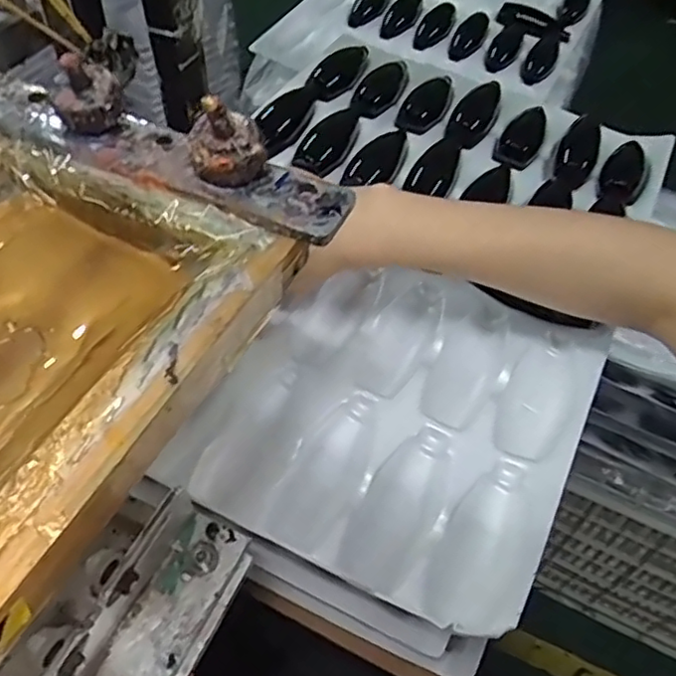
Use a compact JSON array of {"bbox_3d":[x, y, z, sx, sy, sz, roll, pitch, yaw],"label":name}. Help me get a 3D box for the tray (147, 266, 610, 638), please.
[{"bbox_3d":[0.039,0.044,0.412,0.216,0.021,0.225,24,54,15],"label":"tray"}]

